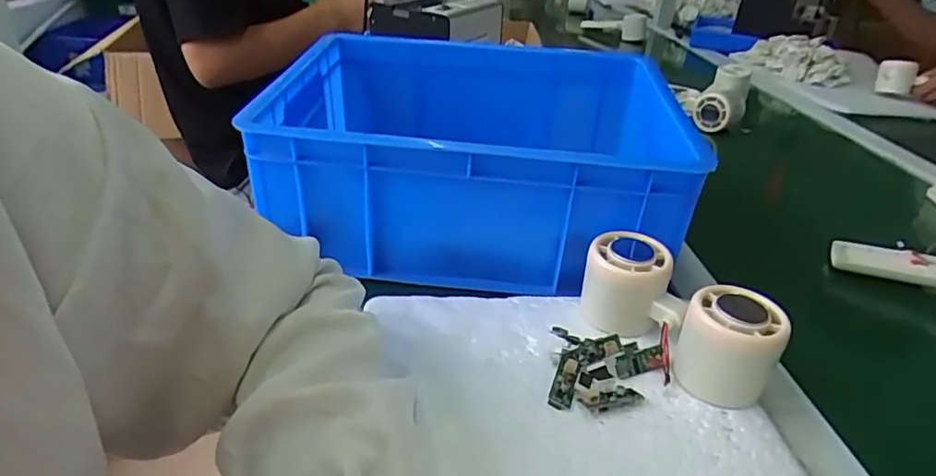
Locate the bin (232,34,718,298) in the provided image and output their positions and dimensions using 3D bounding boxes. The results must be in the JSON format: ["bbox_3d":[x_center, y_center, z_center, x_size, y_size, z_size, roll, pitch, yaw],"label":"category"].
[{"bbox_3d":[0.010,-0.085,0.534,0.335,0.123,0.274,8,31,4],"label":"bin"}]

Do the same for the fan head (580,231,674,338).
[{"bbox_3d":[0.110,0.032,0.411,0.054,0.059,0.047,15,32,16],"label":"fan head"}]

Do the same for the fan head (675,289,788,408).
[{"bbox_3d":[0.157,0.067,0.354,0.056,0.059,0.054,26,37,31],"label":"fan head"}]

